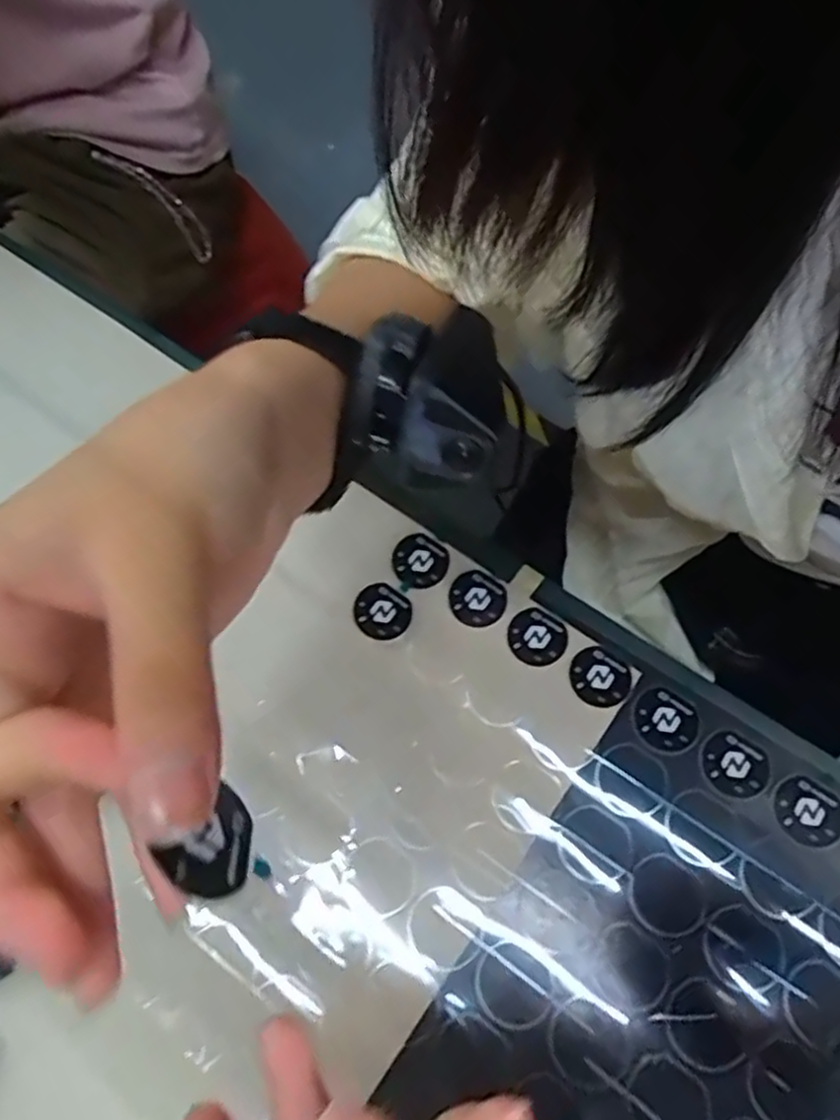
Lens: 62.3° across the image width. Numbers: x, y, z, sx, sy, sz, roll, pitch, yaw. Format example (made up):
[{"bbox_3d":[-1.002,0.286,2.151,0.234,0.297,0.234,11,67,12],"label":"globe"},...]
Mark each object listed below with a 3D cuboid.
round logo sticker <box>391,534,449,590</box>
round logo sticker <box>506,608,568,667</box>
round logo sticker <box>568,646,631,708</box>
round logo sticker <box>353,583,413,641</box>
[{"bbox_3d":[0.000,0.000,0.295,0.023,0.004,0.023,-1,69,2],"label":"round logo sticker"},{"bbox_3d":[0.047,0.032,0.284,0.023,0.004,0.024,-2,69,5],"label":"round logo sticker"},{"bbox_3d":[0.071,0.046,0.276,0.022,0.004,0.023,-1,69,2],"label":"round logo sticker"},{"bbox_3d":[-0.016,0.021,0.287,0.023,0.004,0.022,2,71,-6],"label":"round logo sticker"}]

